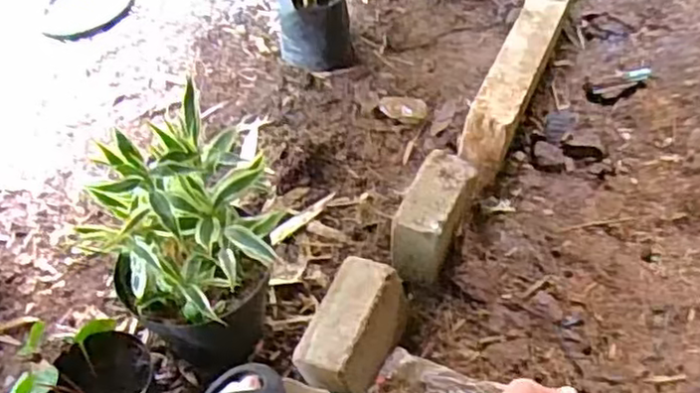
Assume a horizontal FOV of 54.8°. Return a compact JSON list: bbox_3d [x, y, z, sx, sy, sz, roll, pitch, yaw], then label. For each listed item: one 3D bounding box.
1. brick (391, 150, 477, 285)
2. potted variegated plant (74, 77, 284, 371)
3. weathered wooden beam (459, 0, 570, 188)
[{"bbox_3d":[0.133,0.030,1.071,0.083,0.115,0.178,19,55,20],"label":"brick"},{"bbox_3d":[-0.205,0.087,0.932,0.189,0.376,0.205,28,58,23],"label":"potted variegated plant"},{"bbox_3d":[0.345,-0.279,1.298,0.086,0.117,0.600,17,55,19],"label":"weathered wooden beam"}]

